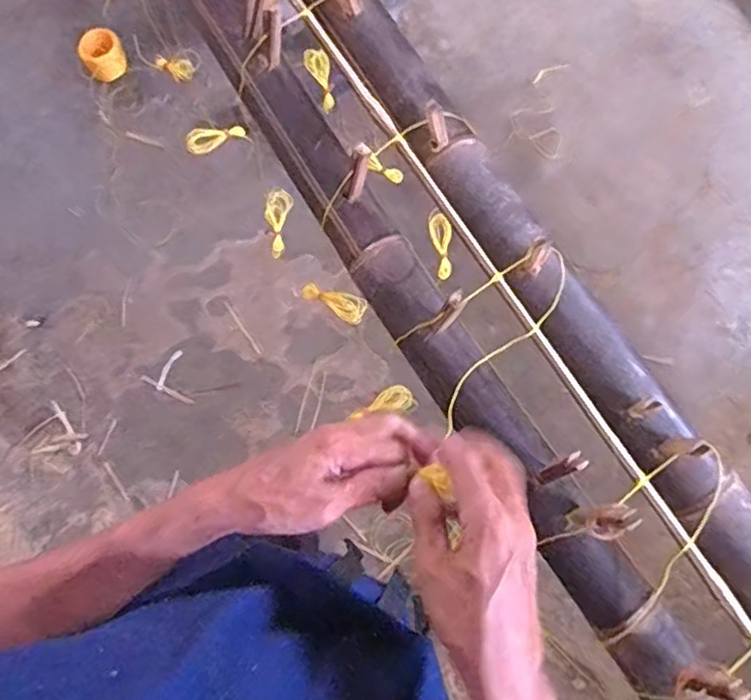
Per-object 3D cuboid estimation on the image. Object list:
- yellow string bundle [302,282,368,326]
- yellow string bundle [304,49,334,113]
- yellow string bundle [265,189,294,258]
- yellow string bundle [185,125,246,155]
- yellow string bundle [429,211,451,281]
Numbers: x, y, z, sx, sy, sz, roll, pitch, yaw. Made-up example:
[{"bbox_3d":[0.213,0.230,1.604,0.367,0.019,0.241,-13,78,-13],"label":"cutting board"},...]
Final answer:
[{"bbox_3d":[-0.054,-0.063,0.811,0.086,0.032,0.032,27,79,5],"label":"yellow string bundle"},{"bbox_3d":[-0.083,-0.423,0.999,0.036,0.093,0.016,-26,37,-6],"label":"yellow string bundle"},{"bbox_3d":[-0.142,-0.185,0.931,0.038,0.025,0.096,4,101,0],"label":"yellow string bundle"},{"bbox_3d":[-0.244,-0.323,0.969,0.091,0.028,0.029,-22,79,-19],"label":"yellow string bundle"},{"bbox_3d":[0.095,-0.145,0.904,0.027,0.014,0.097,-13,122,-4],"label":"yellow string bundle"}]

